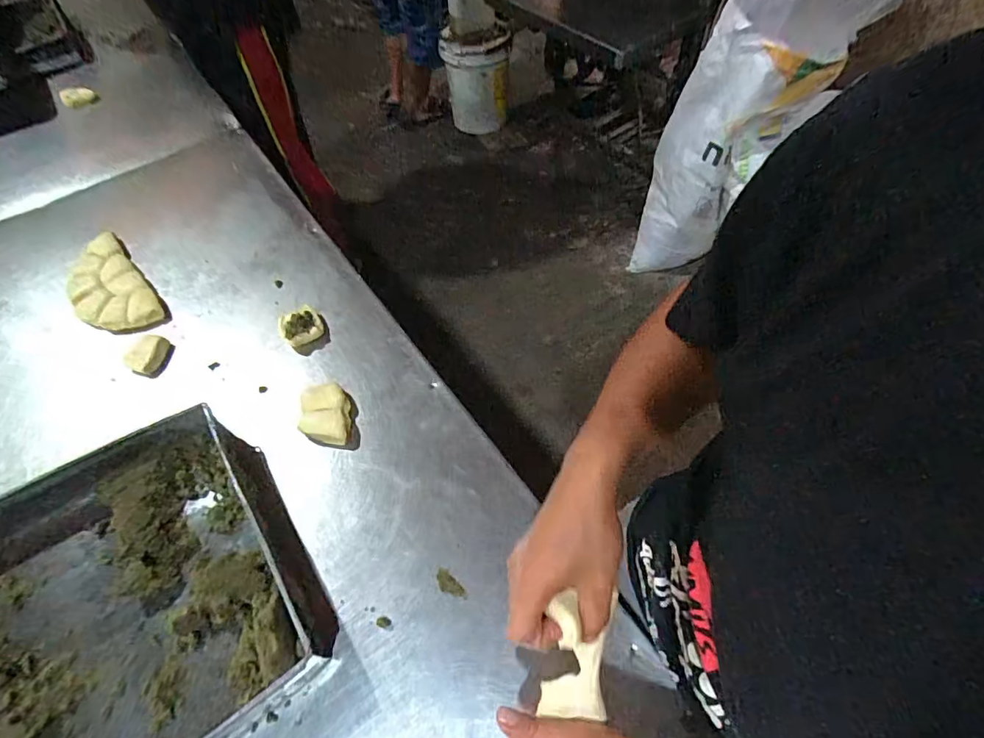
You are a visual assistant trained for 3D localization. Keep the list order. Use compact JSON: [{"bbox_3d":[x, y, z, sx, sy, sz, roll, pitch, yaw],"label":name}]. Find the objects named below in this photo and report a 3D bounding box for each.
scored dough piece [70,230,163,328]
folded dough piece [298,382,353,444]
[{"bbox_3d":[-0.616,-0.126,0.805,0.106,0.028,0.219,-38,62,-20],"label":"scored dough piece"},{"bbox_3d":[-0.219,0.060,0.667,0.062,0.035,0.074,-3,59,4],"label":"folded dough piece"}]

